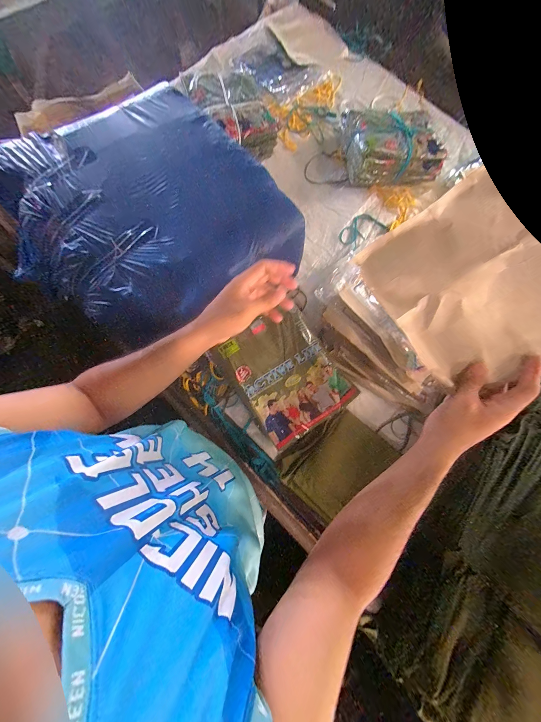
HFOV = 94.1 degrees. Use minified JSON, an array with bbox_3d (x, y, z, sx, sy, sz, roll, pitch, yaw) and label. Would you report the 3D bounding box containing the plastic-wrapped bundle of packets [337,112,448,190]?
[{"bbox_3d":[0.348,-0.617,0.732,0.262,0.107,0.193,-6,76,-5],"label":"plastic-wrapped bundle of packets"}]

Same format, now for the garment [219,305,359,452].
[{"bbox_3d":[0.035,0.028,0.536,0.194,0.053,0.241,-34,78,-10],"label":"garment"}]

